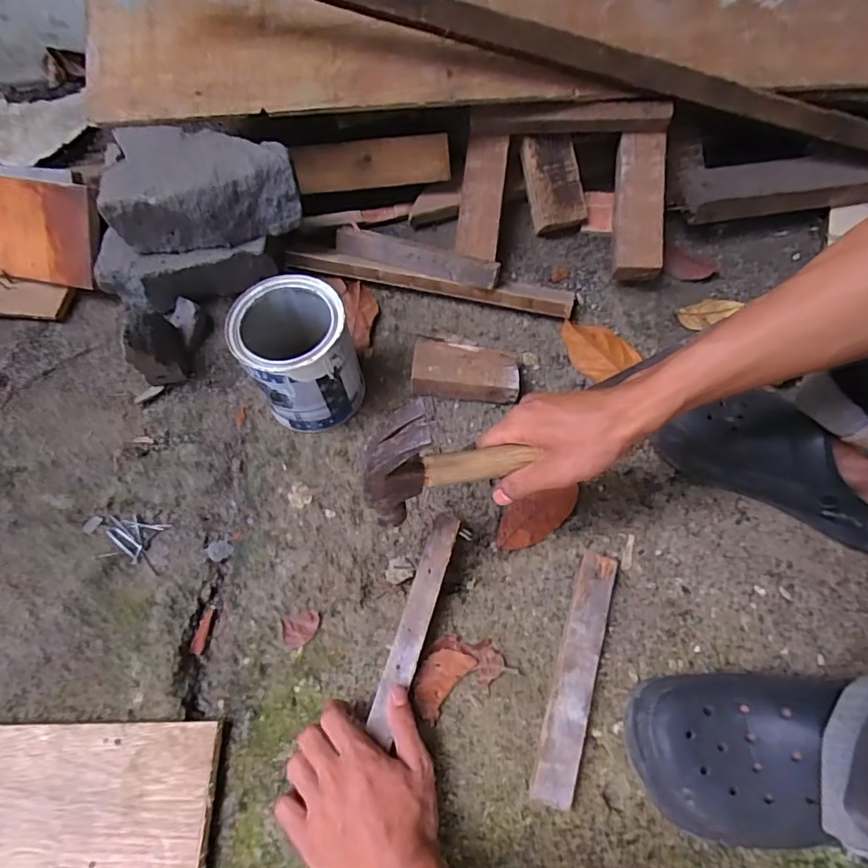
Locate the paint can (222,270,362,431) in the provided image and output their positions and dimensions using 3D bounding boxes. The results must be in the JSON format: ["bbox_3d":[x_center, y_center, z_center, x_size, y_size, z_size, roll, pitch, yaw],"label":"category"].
[{"bbox_3d":[-0.137,-0.076,0.551,0.103,0.131,0.109,0,63,0],"label":"paint can"}]

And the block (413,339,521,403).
[{"bbox_3d":[0.036,-0.072,0.599,0.114,0.043,0.054,5,63,3],"label":"block"}]

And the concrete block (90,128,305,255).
[{"bbox_3d":[-0.249,-0.276,0.593,0.193,0.073,0.119,-5,64,-4],"label":"concrete block"}]

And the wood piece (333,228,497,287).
[{"bbox_3d":[-0.022,-0.210,0.638,0.201,0.030,0.023,17,64,7],"label":"wood piece"}]

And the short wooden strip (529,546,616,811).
[{"bbox_3d":[0.125,0.205,0.468,0.031,0.023,0.205,18,65,9],"label":"short wooden strip"}]

